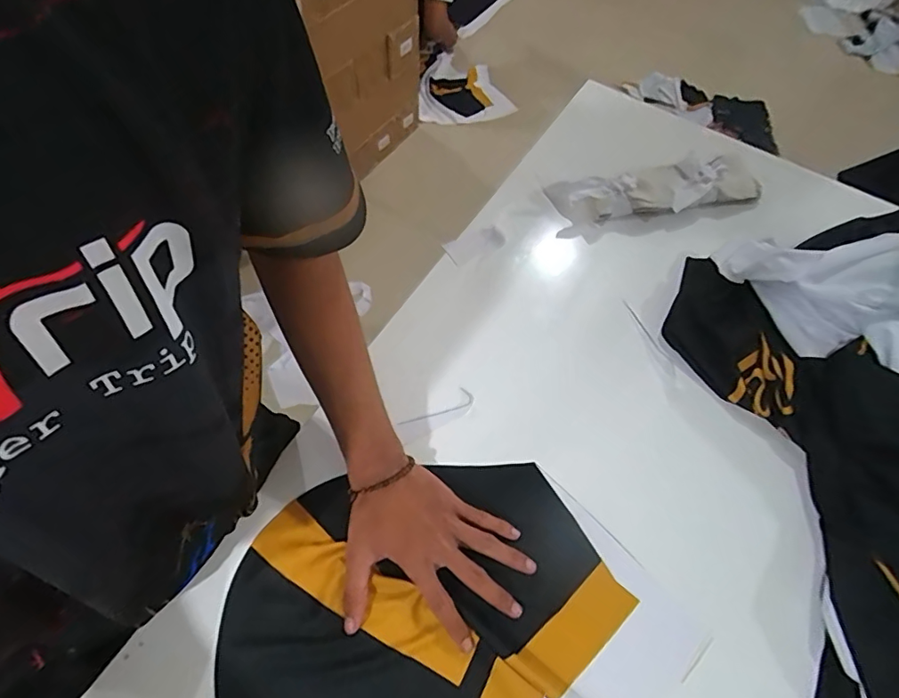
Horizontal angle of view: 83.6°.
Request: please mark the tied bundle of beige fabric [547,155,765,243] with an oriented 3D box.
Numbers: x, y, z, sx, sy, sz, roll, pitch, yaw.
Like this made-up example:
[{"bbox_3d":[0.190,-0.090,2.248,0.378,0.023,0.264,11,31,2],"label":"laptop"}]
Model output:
[{"bbox_3d":[0.283,-0.209,0.678,0.289,0.042,0.094,-6,63,-5],"label":"tied bundle of beige fabric"}]

